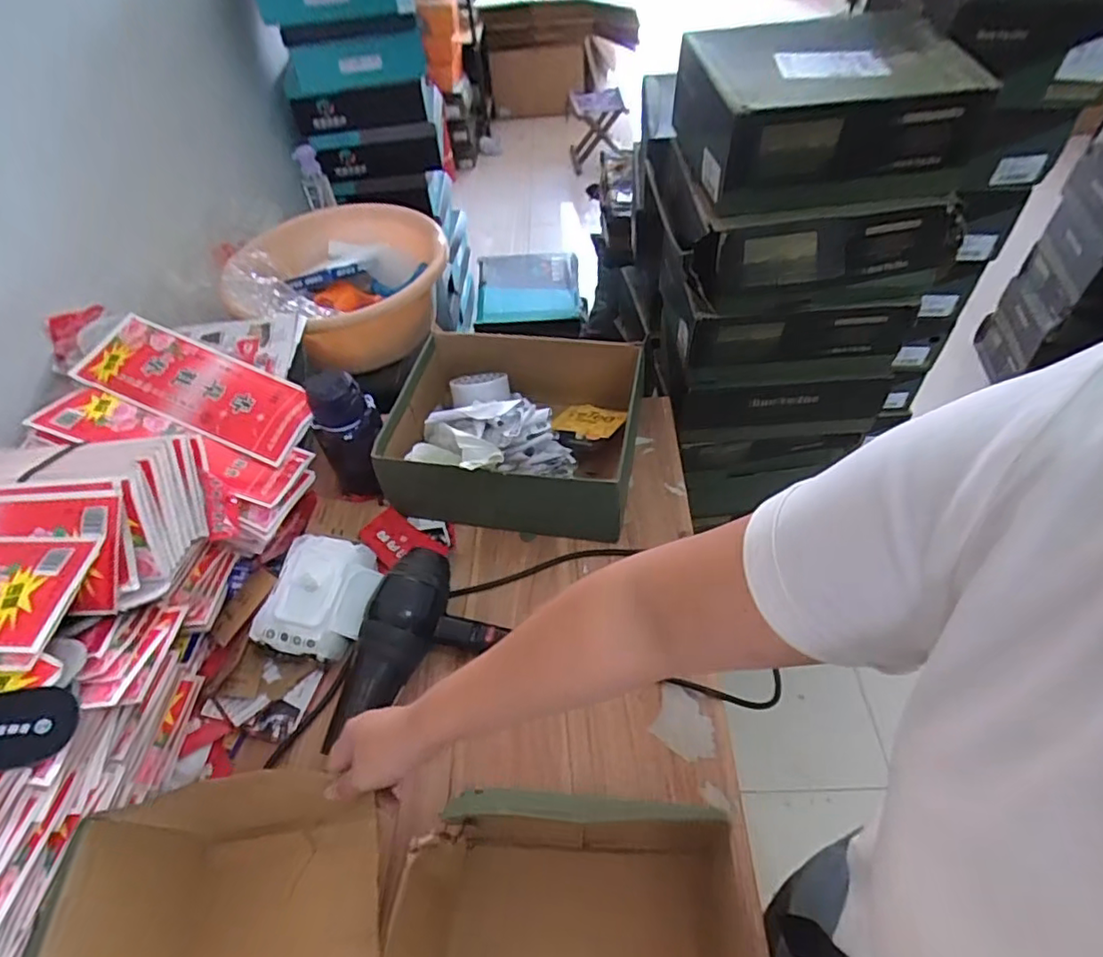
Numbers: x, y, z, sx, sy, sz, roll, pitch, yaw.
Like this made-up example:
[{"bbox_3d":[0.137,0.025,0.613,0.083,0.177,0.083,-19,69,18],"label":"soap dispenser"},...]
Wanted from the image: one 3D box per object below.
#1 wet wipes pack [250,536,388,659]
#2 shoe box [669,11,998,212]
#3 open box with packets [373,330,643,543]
[{"bbox_3d":[-0.278,0.136,0.748,0.114,0.052,0.146,8,51,12],"label":"wet wipes pack"},{"bbox_3d":[0.352,-0.508,0.831,0.344,0.134,0.271,-8,50,-2],"label":"shoe box"},{"bbox_3d":[-0.053,-0.069,0.877,0.335,0.128,0.272,4,50,9],"label":"open box with packets"}]

